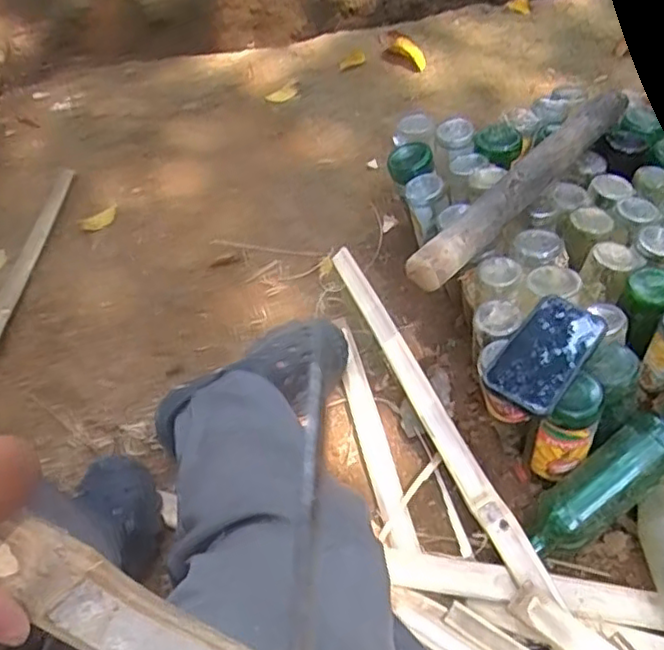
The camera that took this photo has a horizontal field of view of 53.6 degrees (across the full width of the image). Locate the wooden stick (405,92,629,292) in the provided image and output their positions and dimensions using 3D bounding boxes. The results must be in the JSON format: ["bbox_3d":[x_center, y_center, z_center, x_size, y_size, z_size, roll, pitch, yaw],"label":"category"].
[{"bbox_3d":[0.271,-0.204,0.873,0.049,0.045,0.503,37,61,24],"label":"wooden stick"}]

